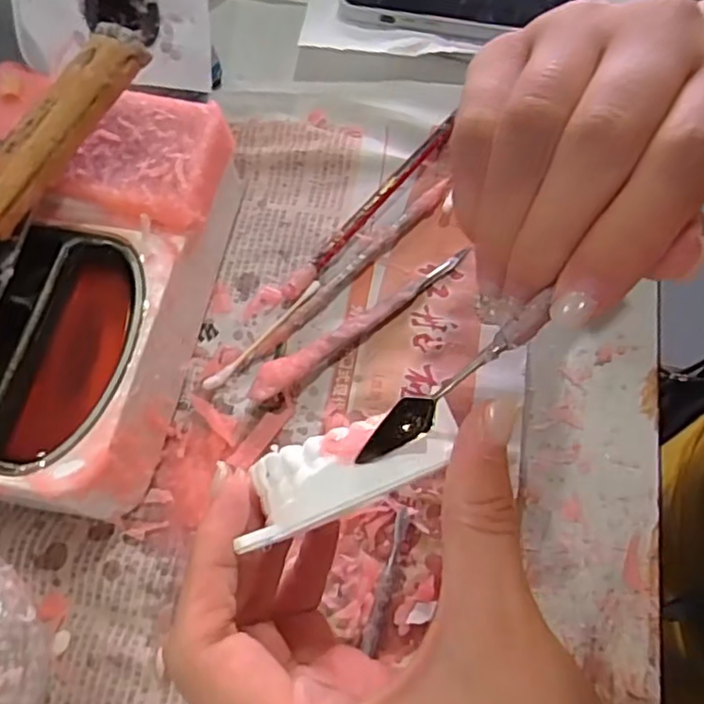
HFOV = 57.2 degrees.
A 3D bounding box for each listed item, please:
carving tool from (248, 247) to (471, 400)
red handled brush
[{"bbox_3d":[0.007,-0.014,0.315,0.129,0.013,0.015,-33,69,-12],"label":"carving tool"},{"bbox_3d":[-0.005,-0.055,0.338,0.010,0.009,0.198,34,72,16],"label":"red handled brush"}]

